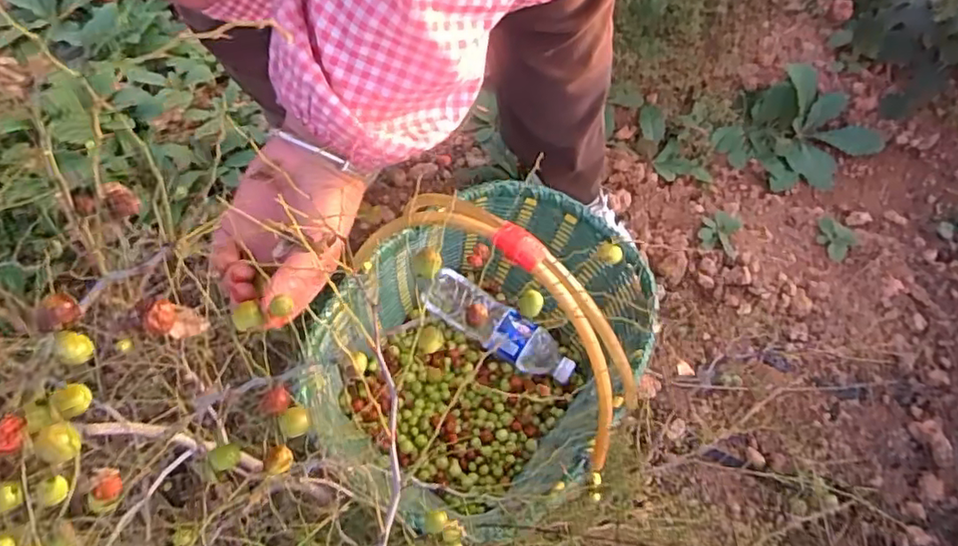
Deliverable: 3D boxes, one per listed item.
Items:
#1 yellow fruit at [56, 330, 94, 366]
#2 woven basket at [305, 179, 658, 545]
[{"bbox_3d":[-0.175,0.032,0.263,0.011,0.011,0.013,14,72,4],"label":"yellow fruit"},{"bbox_3d":[0.020,0.057,0.672,0.310,0.368,0.391,34,75,10],"label":"woven basket"}]

